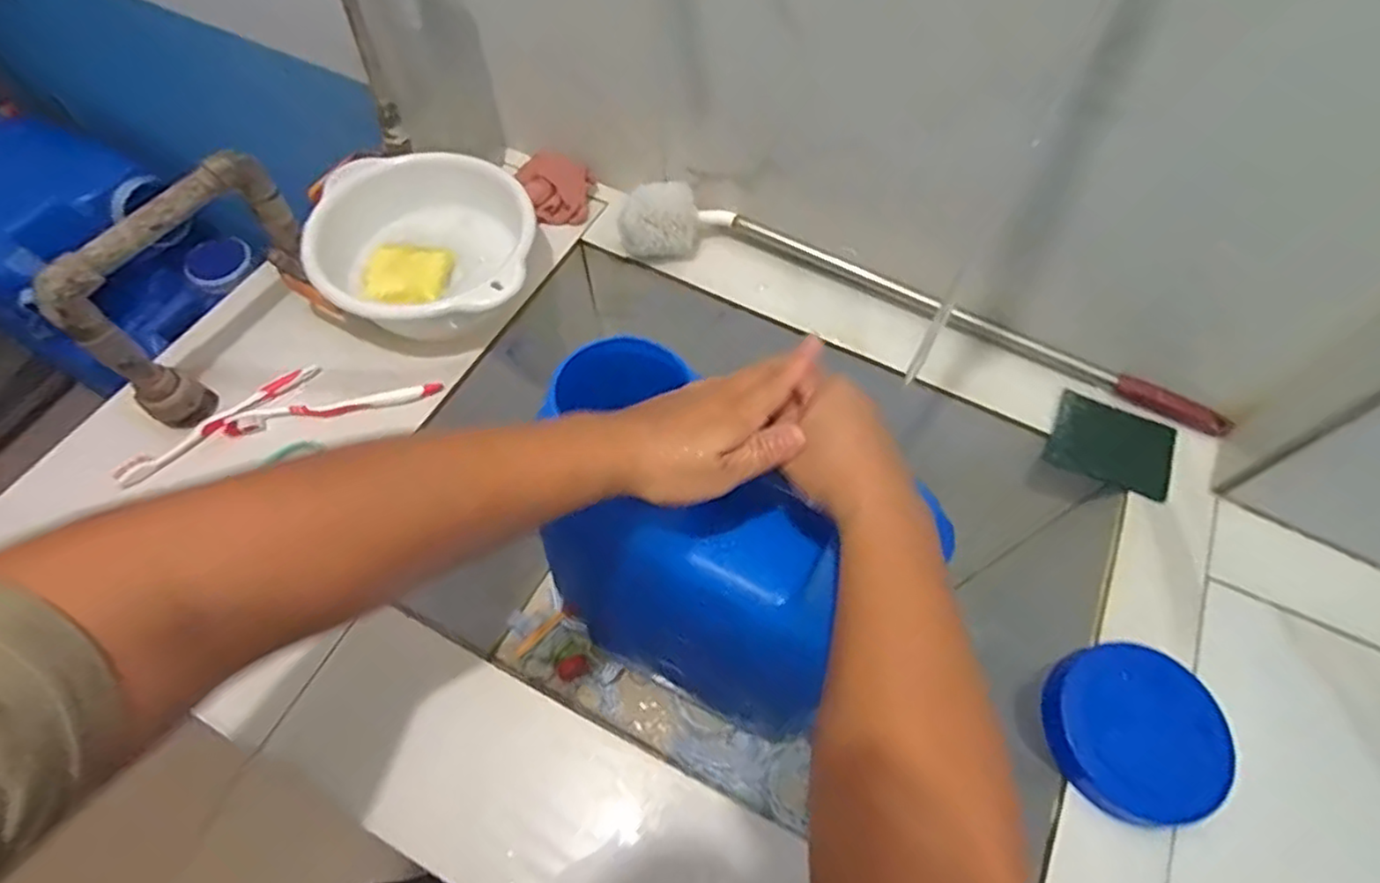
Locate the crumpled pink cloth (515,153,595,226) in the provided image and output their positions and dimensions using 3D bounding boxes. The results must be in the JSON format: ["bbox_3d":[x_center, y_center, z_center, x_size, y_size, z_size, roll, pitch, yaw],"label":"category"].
[{"bbox_3d":[-0.148,-0.284,0.741,0.072,0.030,0.096,-25,65,-14],"label":"crumpled pink cloth"}]

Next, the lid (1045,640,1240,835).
[{"bbox_3d":[0.322,0.210,0.485,0.113,0.038,0.116,0,62,-1],"label":"lid"}]

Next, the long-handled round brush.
[{"bbox_3d":[0.215,-0.147,0.653,0.606,0.058,0.086,19,63,9],"label":"long-handled round brush"}]

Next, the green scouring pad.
[{"bbox_3d":[0.385,0.000,0.608,0.101,0.004,0.081,24,64,11],"label":"green scouring pad"}]

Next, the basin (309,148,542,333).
[{"bbox_3d":[-0.254,-0.181,0.651,0.201,0.082,0.206,0,62,-1],"label":"basin"}]

